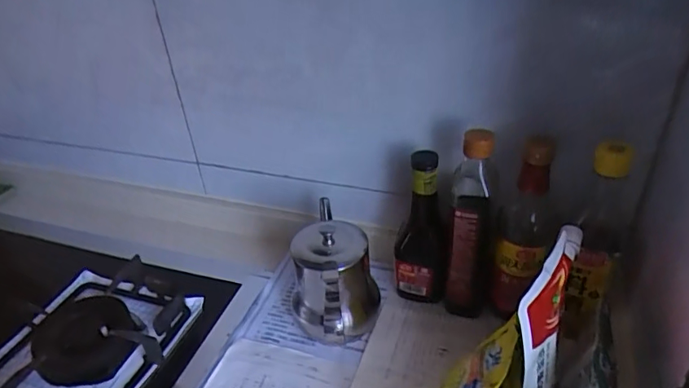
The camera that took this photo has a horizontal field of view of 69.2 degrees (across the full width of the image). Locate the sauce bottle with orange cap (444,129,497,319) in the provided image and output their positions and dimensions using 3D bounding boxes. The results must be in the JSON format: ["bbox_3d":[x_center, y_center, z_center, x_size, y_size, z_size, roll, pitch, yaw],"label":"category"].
[{"bbox_3d":[0.147,0.040,0.592,0.051,0.247,0.057,3,35,10],"label":"sauce bottle with orange cap"}]

